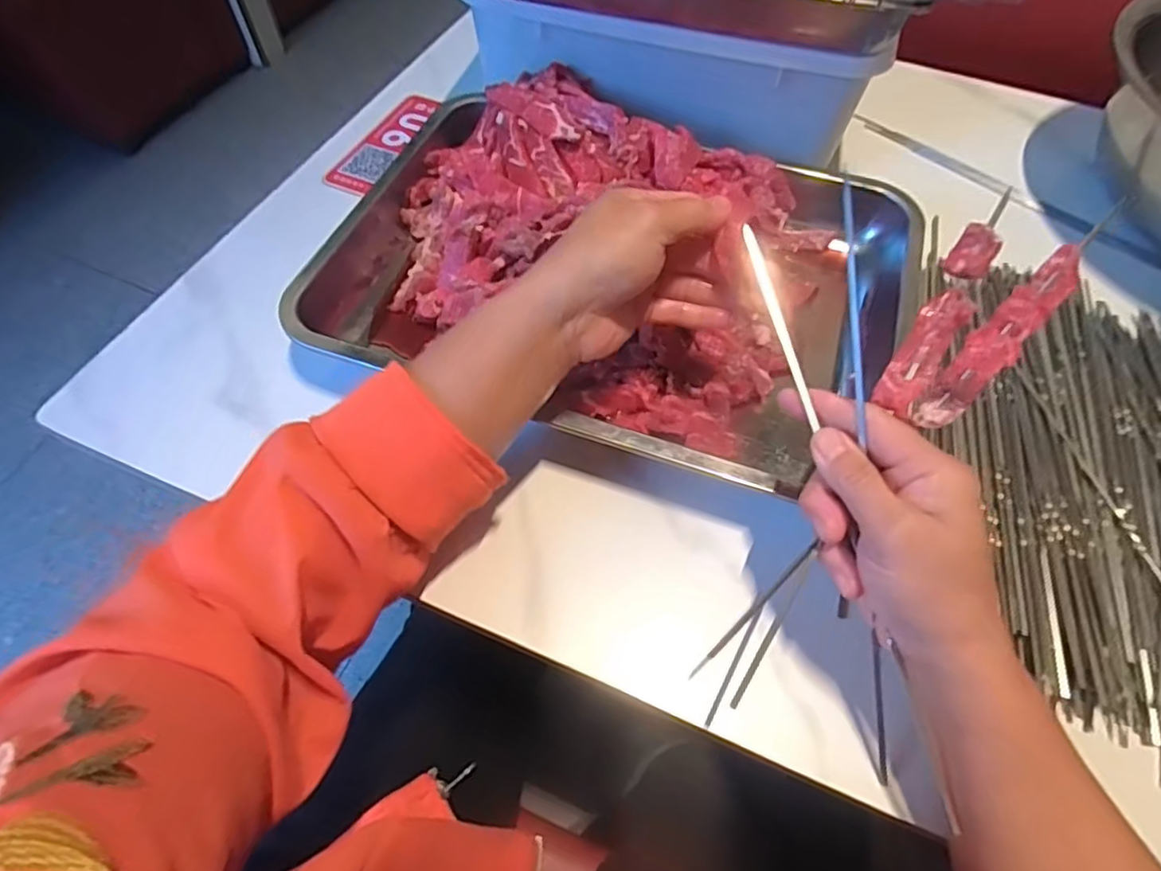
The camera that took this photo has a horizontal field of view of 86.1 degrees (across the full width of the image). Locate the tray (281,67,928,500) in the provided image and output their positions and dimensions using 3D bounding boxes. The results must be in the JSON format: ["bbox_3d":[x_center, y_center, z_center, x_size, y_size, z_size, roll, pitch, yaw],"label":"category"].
[{"bbox_3d":[0.028,-0.126,0.446,0.402,0.059,0.299,17,60,8],"label":"tray"}]

